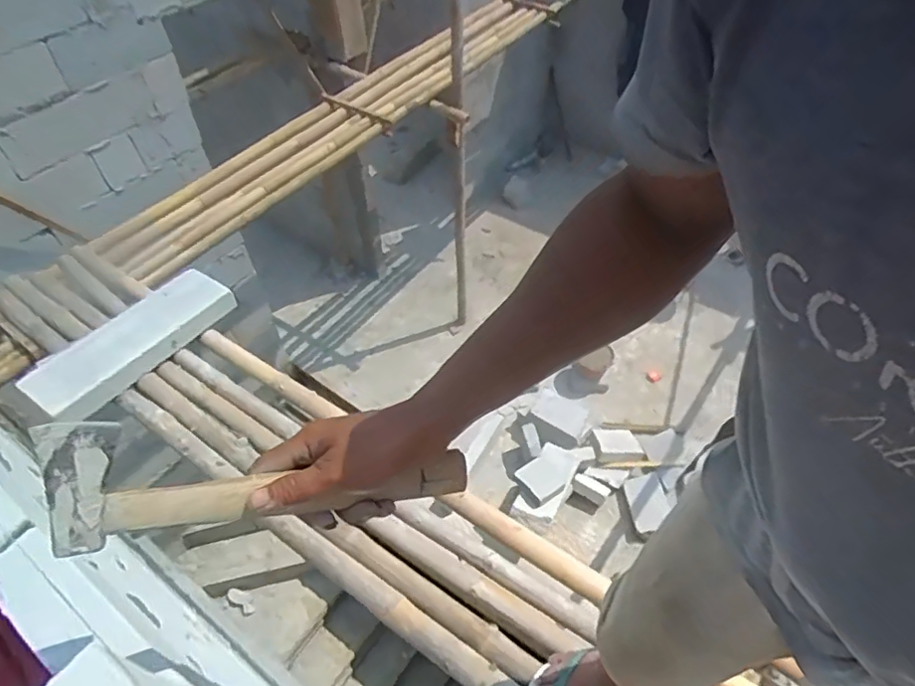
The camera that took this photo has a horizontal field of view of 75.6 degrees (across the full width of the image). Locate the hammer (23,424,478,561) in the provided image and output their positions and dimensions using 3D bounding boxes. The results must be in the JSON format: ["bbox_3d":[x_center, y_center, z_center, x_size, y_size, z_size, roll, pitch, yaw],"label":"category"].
[{"bbox_3d":[-0.137,0.103,0.448,0.305,0.052,0.066,3,46,-24],"label":"hammer"}]

